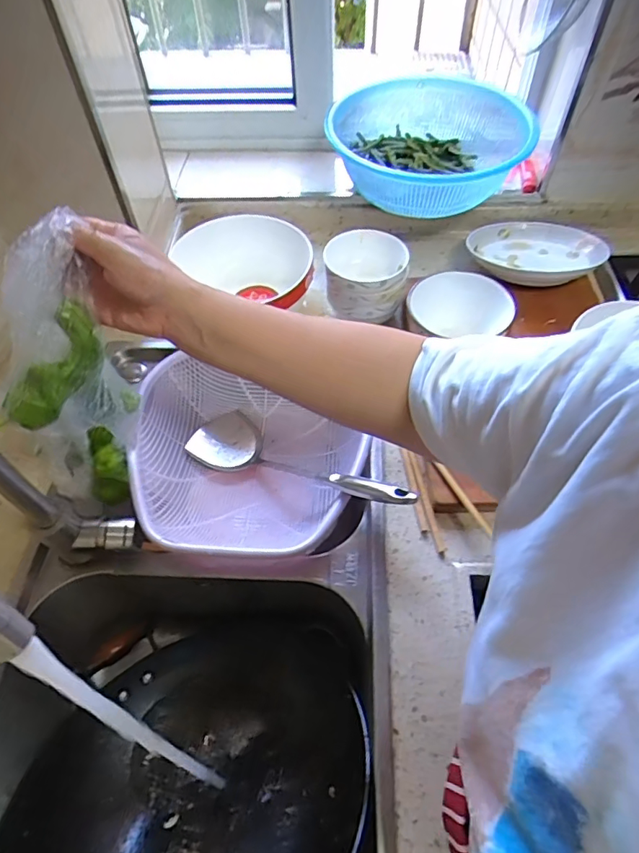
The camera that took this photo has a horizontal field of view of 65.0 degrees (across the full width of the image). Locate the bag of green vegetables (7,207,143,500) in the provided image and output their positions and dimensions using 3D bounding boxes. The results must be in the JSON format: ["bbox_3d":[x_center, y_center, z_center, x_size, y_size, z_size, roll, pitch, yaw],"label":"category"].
[{"bbox_3d":[-0.223,-0.029,0.451,0.108,0.286,0.053,-31,60,-32],"label":"bag of green vegetables"}]

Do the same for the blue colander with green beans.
[{"bbox_3d":[0.168,-0.441,0.805,0.314,0.130,0.327,13,59,11],"label":"blue colander with green beans"}]

